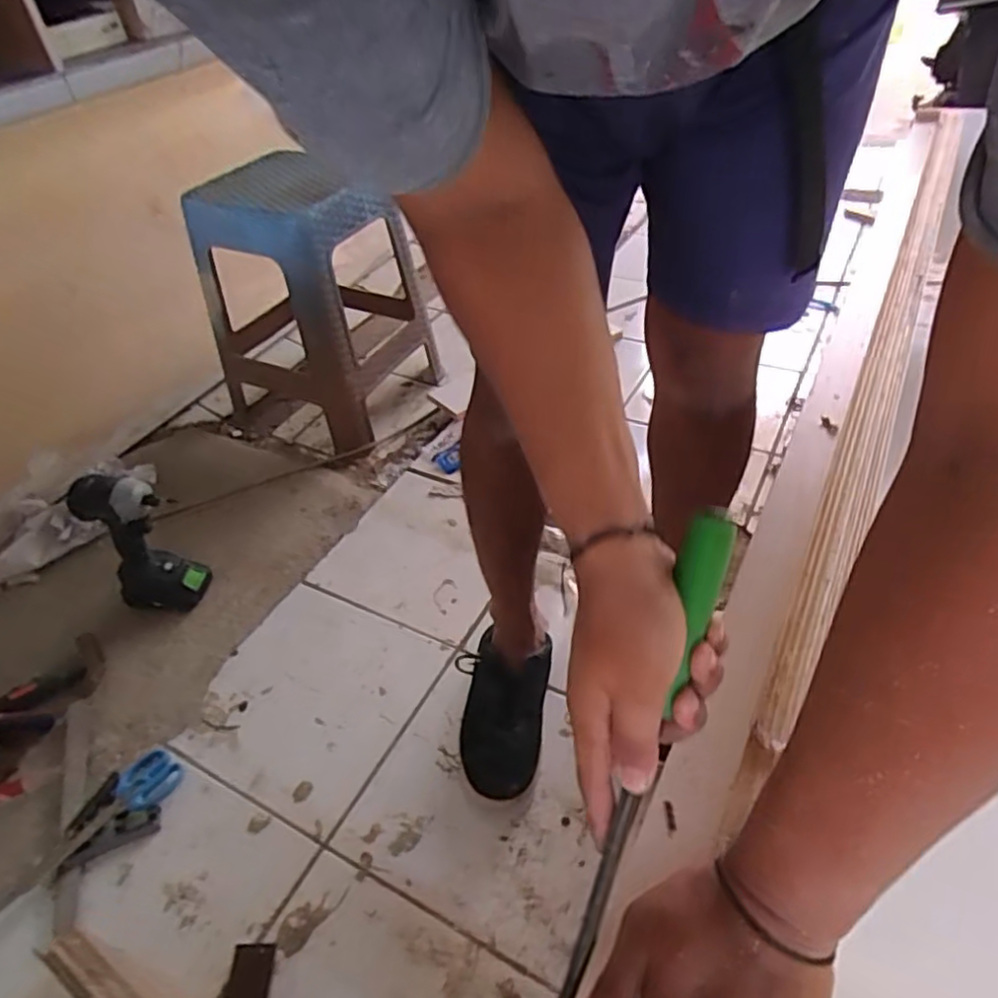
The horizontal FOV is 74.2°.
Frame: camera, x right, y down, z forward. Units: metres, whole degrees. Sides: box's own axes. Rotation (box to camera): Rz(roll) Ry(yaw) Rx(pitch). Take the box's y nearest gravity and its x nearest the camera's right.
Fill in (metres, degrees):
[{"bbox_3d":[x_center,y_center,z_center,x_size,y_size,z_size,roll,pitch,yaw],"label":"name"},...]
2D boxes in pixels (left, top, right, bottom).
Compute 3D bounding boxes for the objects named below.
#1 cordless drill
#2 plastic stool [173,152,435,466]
[{"bbox_3d":[-0.540,0.068,0.996,0.115,0.243,0.079,3,44,8],"label":"cordless drill"},{"bbox_3d":[-0.378,-0.409,1.317,0.357,0.478,0.321,14,47,19],"label":"plastic stool"}]

